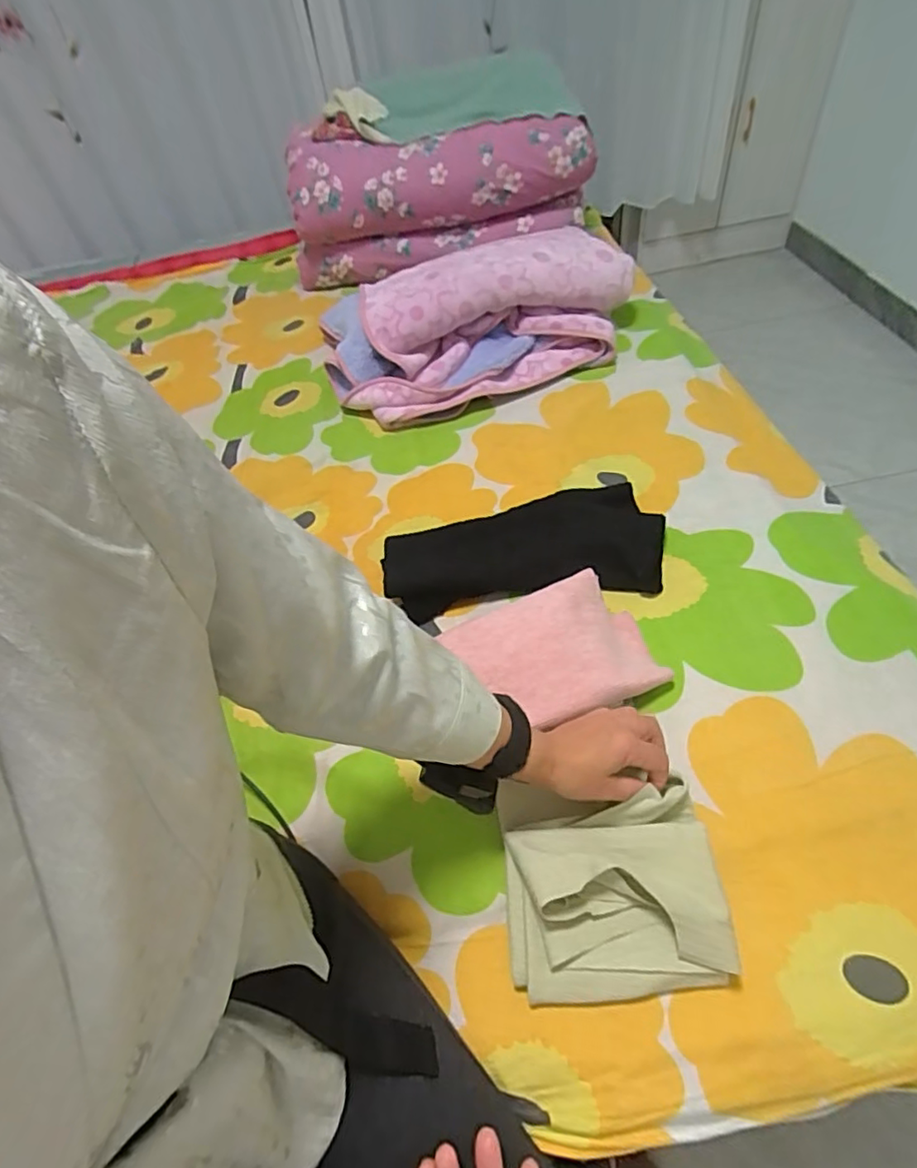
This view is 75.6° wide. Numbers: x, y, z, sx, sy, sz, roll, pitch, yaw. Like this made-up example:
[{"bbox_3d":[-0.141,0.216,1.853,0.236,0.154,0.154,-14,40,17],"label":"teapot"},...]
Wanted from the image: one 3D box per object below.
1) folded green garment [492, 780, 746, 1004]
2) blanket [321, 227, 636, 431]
[{"bbox_3d":[0.130,0.254,0.513,0.175,0.068,0.172,-4,54,3],"label":"folded green garment"},{"bbox_3d":[0.026,-0.480,1.055,0.544,0.156,0.340,-14,50,-2],"label":"blanket"}]

